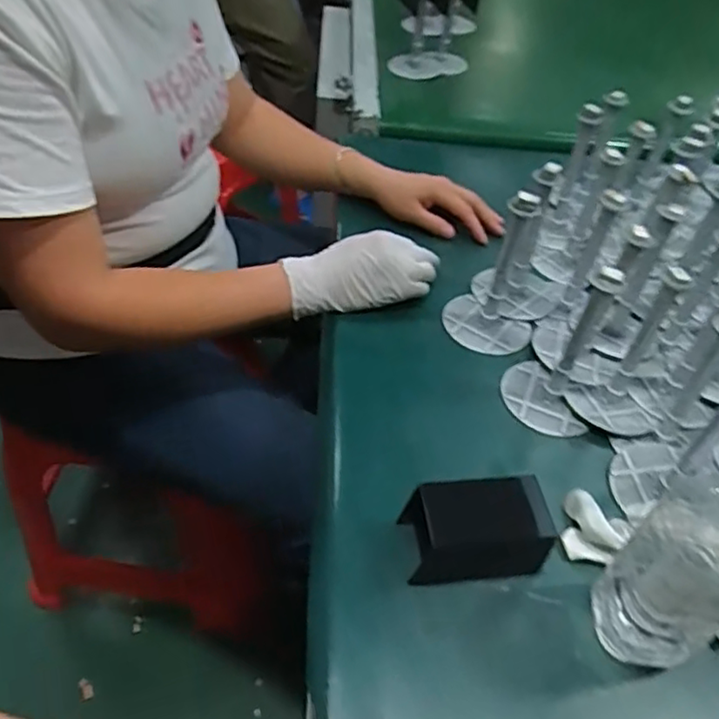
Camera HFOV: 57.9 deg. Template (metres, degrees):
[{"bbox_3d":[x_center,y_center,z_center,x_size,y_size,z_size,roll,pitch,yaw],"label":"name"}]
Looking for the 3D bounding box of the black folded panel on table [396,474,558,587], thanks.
[{"bbox_3d":[0.090,0.128,0.496,0.099,0.066,0.056,-1,46,-9],"label":"black folded panel on table"}]

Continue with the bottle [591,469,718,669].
[{"bbox_3d":[0.203,0.134,0.407,0.063,0.193,0.071,-29,55,-30],"label":"bottle"}]

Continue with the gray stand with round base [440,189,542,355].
[{"bbox_3d":[0.150,-0.098,0.653,0.099,0.150,0.109,15,46,7],"label":"gray stand with round base"}]

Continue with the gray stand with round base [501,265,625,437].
[{"bbox_3d":[0.187,-0.014,0.581,0.082,0.157,0.077,22,47,14],"label":"gray stand with round base"}]

